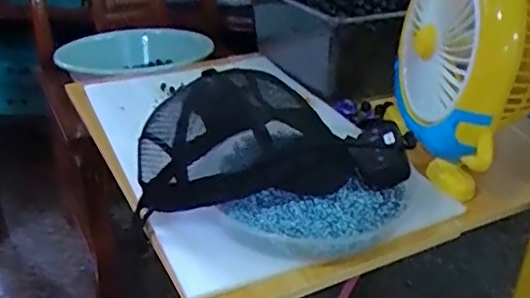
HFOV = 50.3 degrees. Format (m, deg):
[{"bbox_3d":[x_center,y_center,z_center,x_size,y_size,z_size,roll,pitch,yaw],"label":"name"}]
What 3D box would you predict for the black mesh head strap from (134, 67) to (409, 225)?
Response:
[{"bbox_3d":[0.004,-0.018,0.618,0.279,0.112,0.147,-1,29,-4],"label":"black mesh head strap"}]

